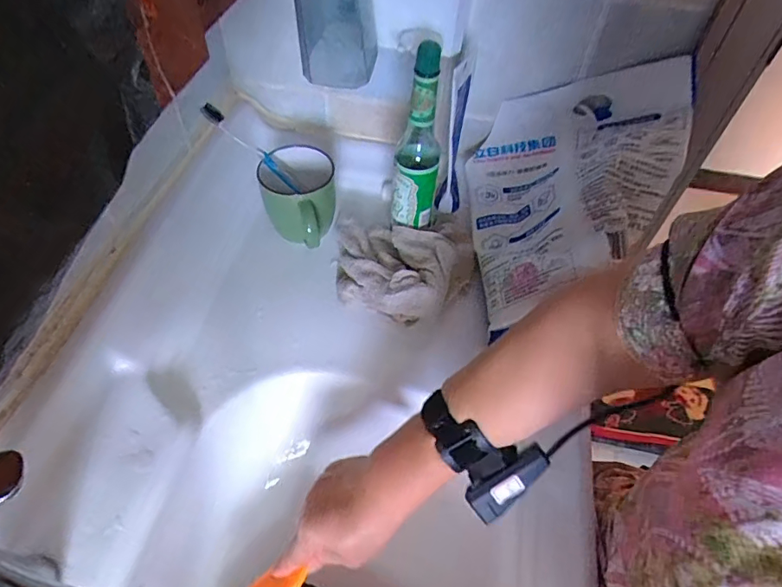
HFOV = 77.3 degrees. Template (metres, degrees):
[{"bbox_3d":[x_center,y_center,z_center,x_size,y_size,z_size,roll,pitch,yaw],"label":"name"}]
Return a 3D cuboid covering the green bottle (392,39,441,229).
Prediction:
[{"bbox_3d":[0.028,-0.145,0.497,0.046,0.211,0.043,7,52,3],"label":"green bottle"}]

